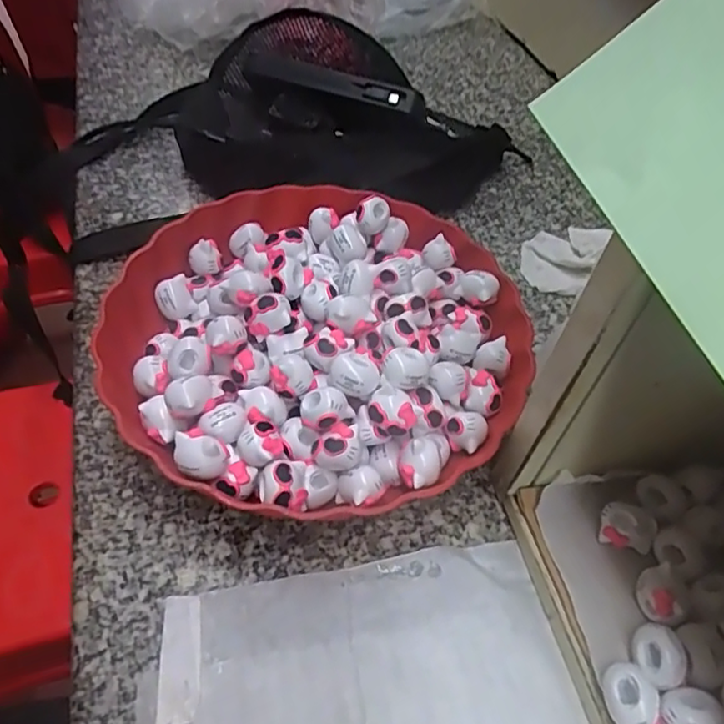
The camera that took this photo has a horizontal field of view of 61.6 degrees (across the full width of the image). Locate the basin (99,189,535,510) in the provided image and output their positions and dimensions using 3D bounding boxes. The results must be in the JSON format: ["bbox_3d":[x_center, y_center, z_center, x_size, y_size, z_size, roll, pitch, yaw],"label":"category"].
[{"bbox_3d":[-0.023,-0.029,0.375,0.260,0.052,0.241,3,50,-3],"label":"basin"}]

